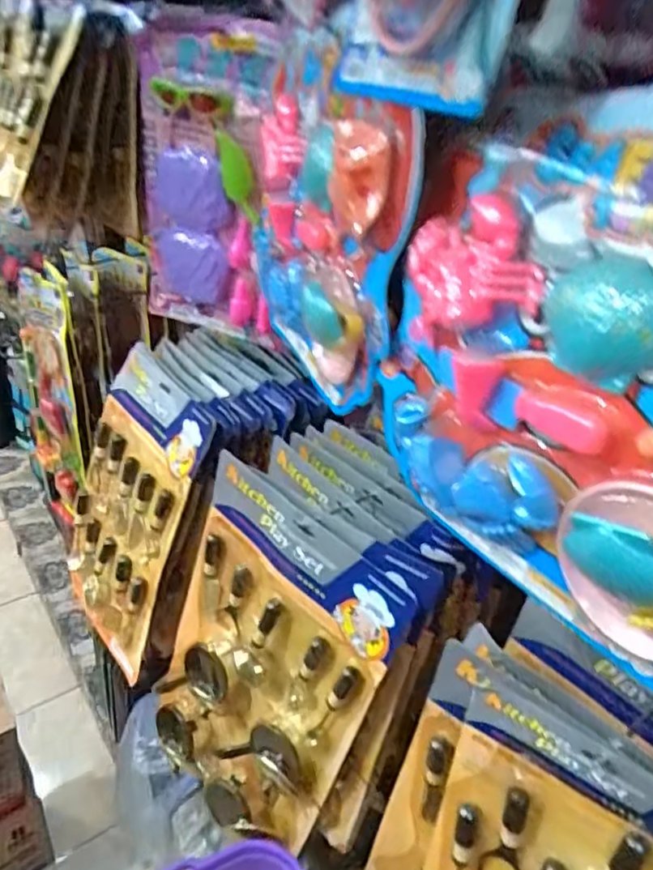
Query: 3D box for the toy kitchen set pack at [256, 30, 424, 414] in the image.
[{"bbox_3d":[-0.009,-0.155,0.484,0.038,0.241,0.237,-5,35,-19],"label":"toy kitchen set pack"}]

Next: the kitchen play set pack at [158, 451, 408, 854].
[{"bbox_3d":[-0.092,0.311,0.746,0.266,0.496,0.051,33,31,31],"label":"kitchen play set pack"}]

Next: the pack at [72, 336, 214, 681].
[{"bbox_3d":[-0.305,0.111,0.946,0.042,0.416,0.275,6,24,-43],"label":"pack"}]

